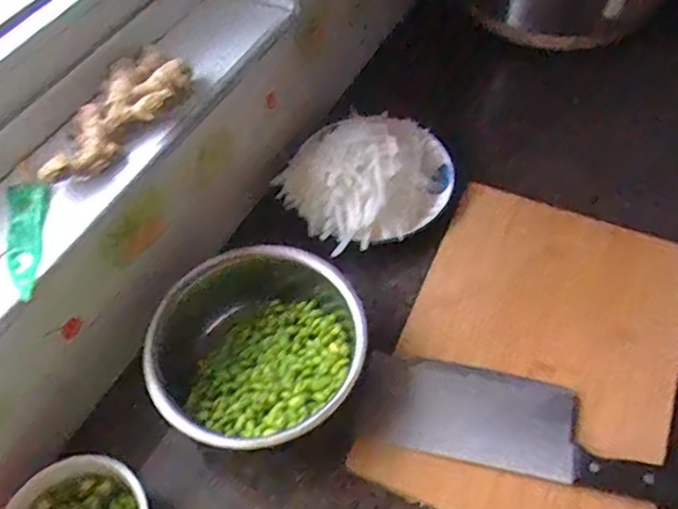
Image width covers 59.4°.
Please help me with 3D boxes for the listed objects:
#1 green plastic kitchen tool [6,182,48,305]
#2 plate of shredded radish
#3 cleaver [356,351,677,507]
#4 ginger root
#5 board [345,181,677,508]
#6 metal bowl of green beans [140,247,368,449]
[{"bbox_3d":[-0.235,-0.013,0.451,0.029,0.012,0.100,-14,57,-5],"label":"green plastic kitchen tool"},{"bbox_3d":[0.033,-0.084,0.627,0.172,0.069,0.129,-37,61,-20],"label":"plate of shredded radish"},{"bbox_3d":[0.170,0.144,0.502,0.303,0.018,0.083,10,58,10],"label":"cleaver"},{"bbox_3d":[-0.188,-0.115,0.498,0.069,0.023,0.155,27,62,20],"label":"ginger root"},{"bbox_3d":[0.182,0.090,0.547,0.234,0.028,0.327,19,60,16],"label":"board"},{"bbox_3d":[-0.078,0.084,0.534,0.185,0.076,0.178,-2,56,2],"label":"metal bowl of green beans"}]

